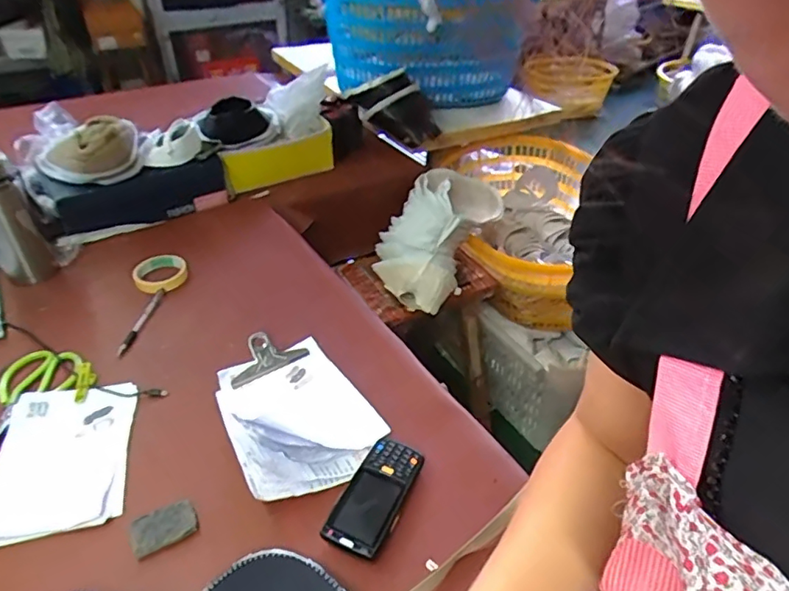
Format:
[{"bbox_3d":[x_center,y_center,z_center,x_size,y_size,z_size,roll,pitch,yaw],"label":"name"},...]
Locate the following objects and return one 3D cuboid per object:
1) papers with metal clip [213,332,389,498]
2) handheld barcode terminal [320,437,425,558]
[{"bbox_3d":[-0.136,0.144,0.730,0.184,0.051,0.254,-20,41,-24],"label":"papers with metal clip"},{"bbox_3d":[-0.022,0.233,0.632,0.068,0.028,0.139,15,39,20],"label":"handheld barcode terminal"}]

